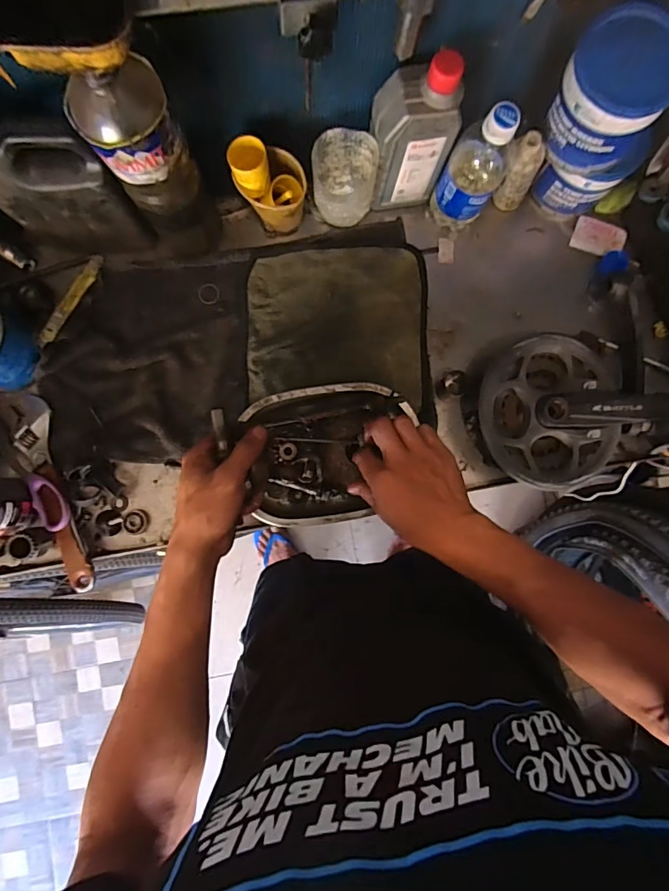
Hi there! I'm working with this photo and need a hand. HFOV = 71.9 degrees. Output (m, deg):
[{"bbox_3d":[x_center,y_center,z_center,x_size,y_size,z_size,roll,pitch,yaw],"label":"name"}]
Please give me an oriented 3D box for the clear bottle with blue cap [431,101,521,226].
[{"bbox_3d":[0.155,-0.304,0.513,0.062,0.163,0.056,27,85,-1],"label":"clear bottle with blue cap"}]

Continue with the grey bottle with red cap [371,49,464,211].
[{"bbox_3d":[0.082,-0.329,0.498,0.081,0.169,0.054,-10,86,-4],"label":"grey bottle with red cap"}]

